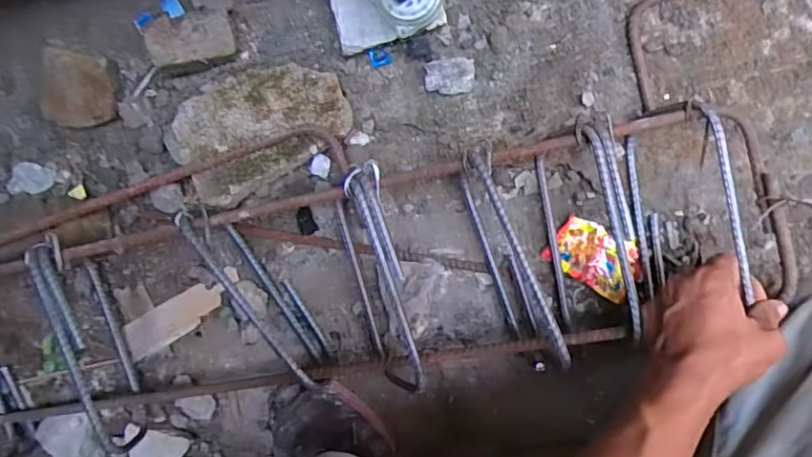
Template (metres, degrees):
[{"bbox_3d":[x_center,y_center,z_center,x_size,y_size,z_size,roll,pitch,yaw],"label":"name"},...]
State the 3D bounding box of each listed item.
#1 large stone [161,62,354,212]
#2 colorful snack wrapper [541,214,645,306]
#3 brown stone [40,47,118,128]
[{"bbox_3d":[-0.147,-0.104,0.574,0.179,0.048,0.114,-31,86,4],"label":"large stone"},{"bbox_3d":[0.189,0.028,0.566,0.087,0.016,0.058,31,92,6],"label":"colorful snack wrapper"},{"bbox_3d":[-0.332,-0.141,0.582,0.072,0.040,0.074,0,89,6],"label":"brown stone"}]

